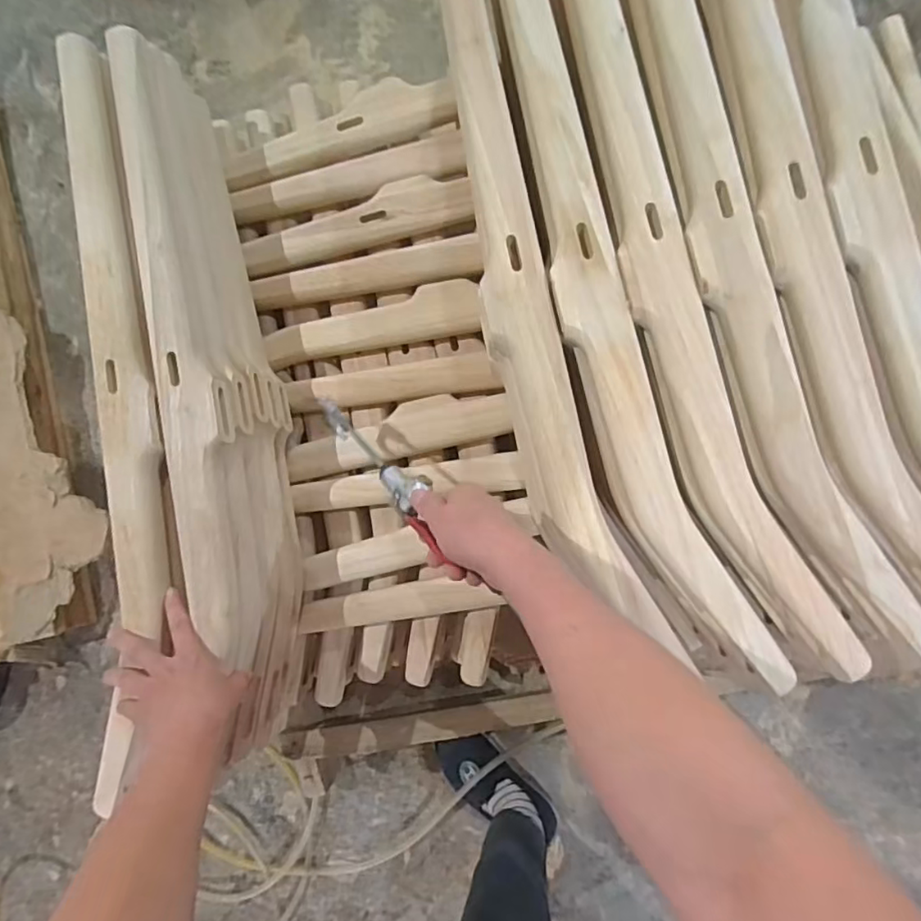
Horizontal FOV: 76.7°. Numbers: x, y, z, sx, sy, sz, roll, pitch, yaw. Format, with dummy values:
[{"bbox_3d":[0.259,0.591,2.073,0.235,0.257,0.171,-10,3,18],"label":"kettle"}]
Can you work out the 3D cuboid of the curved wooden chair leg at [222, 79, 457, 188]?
[{"bbox_3d":[-0.154,-0.411,0.729,0.295,0.022,0.062,-19,85,5],"label":"curved wooden chair leg"}]

